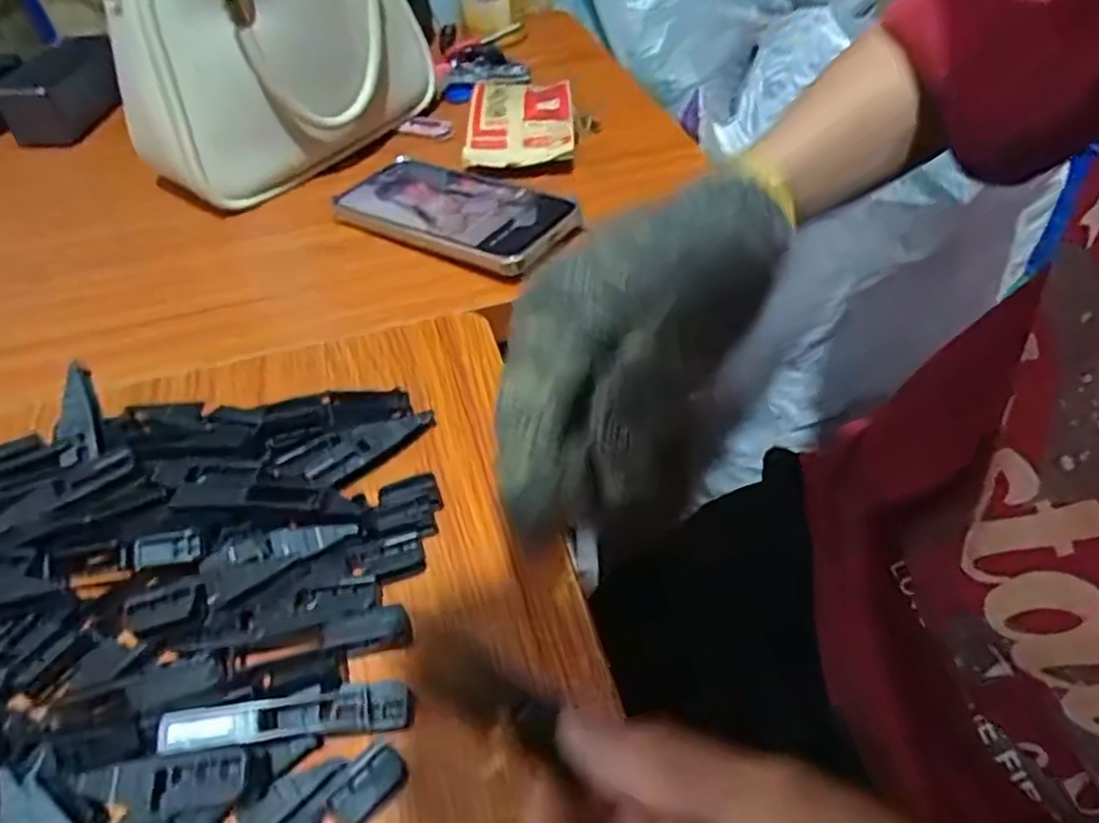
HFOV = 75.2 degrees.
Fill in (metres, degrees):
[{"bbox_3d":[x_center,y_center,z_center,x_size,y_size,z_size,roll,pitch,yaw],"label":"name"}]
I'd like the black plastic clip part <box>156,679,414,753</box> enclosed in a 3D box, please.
[{"bbox_3d":[-0.088,0.105,0.246,0.081,0.009,0.015,2,42,-23],"label":"black plastic clip part"}]

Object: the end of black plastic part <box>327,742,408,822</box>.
[{"bbox_3d":[-0.061,0.128,0.243,0.015,0.006,0.026,27,54,27],"label":"end of black plastic part"}]

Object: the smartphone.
[{"bbox_3d":[-0.061,-0.140,0.487,0.174,0.009,0.084,23,53,27],"label":"smartphone"}]

